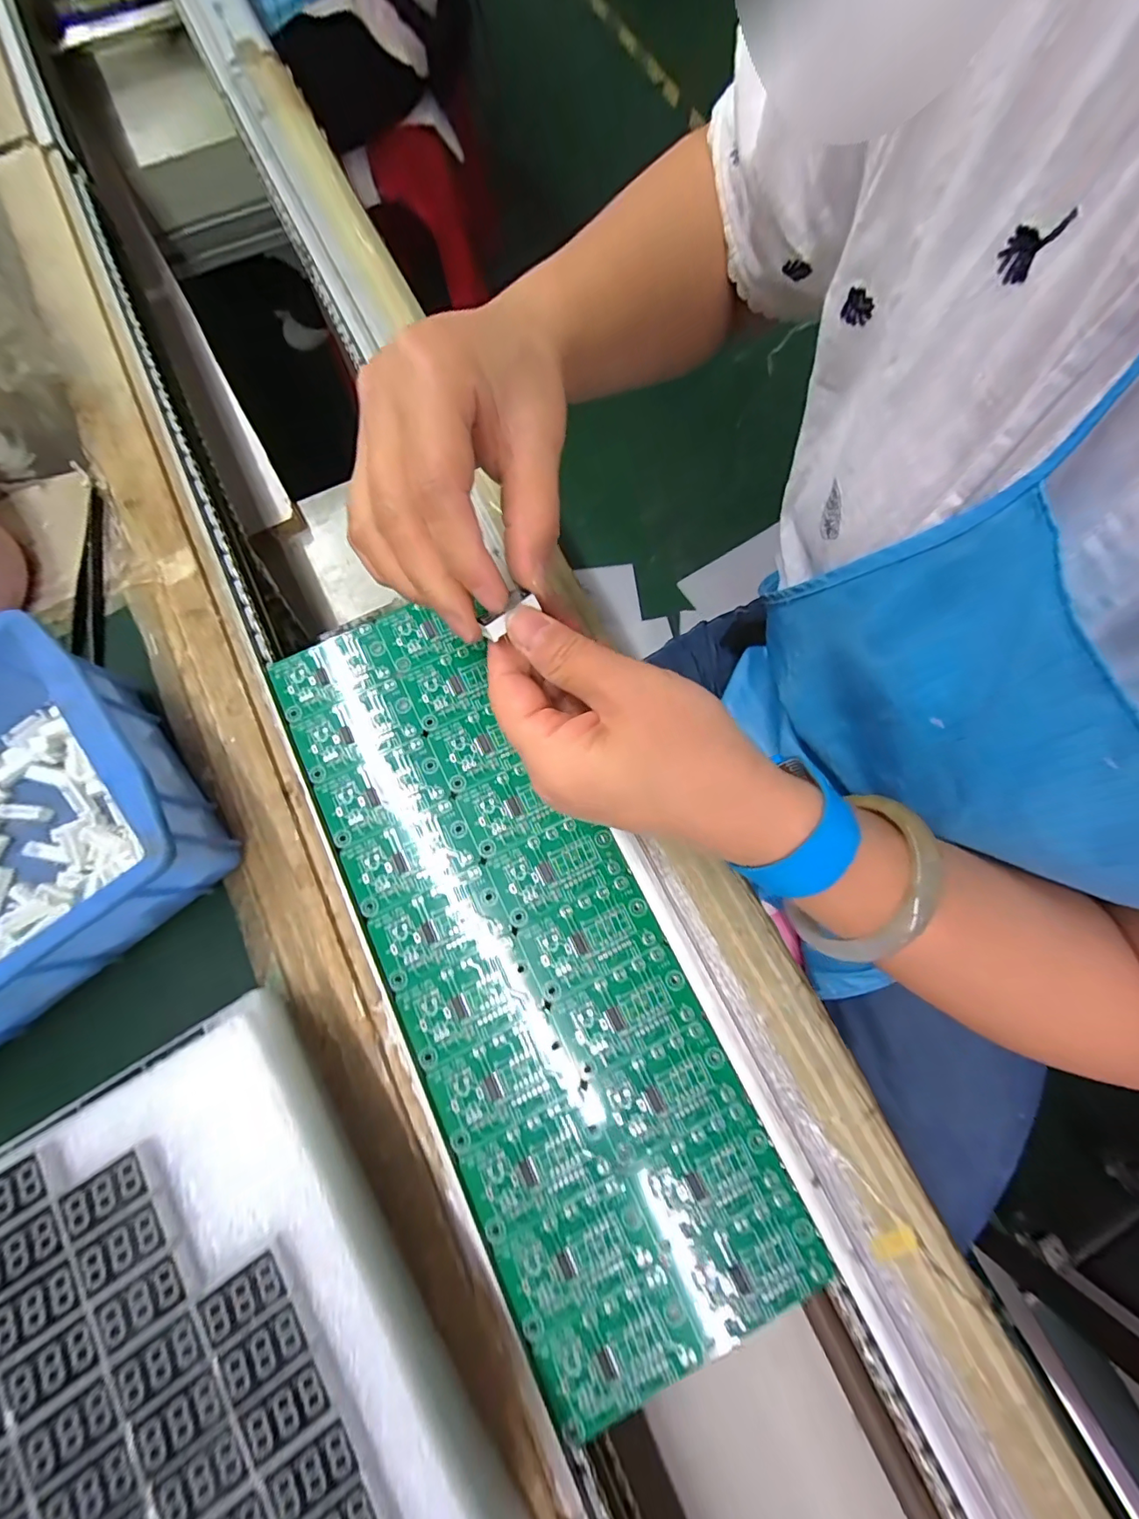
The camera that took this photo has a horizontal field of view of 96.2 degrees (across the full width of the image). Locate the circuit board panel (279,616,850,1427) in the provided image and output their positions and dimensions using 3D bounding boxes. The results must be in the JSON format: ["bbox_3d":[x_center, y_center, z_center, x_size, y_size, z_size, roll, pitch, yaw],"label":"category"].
[{"bbox_3d":[-0.027,0.083,0.244,0.125,0.004,0.355,-26,78,-6],"label":"circuit board panel"}]

